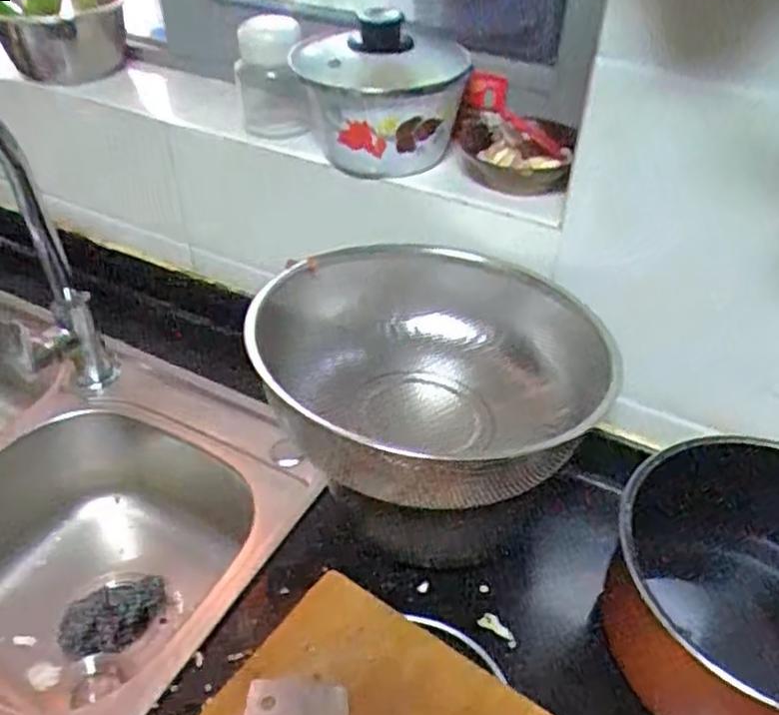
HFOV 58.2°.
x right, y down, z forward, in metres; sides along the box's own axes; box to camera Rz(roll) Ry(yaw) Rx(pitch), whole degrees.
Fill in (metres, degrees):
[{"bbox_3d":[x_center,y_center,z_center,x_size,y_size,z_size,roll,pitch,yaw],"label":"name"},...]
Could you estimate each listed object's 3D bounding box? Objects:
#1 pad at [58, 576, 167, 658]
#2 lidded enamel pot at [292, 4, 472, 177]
[{"bbox_3d":[-0.304,0.287,0.772,0.111,0.011,0.076,-11,49,-17],"label":"pad"},{"bbox_3d":[-0.008,-0.264,0.693,0.160,0.135,0.150,0,41,0],"label":"lidded enamel pot"}]

